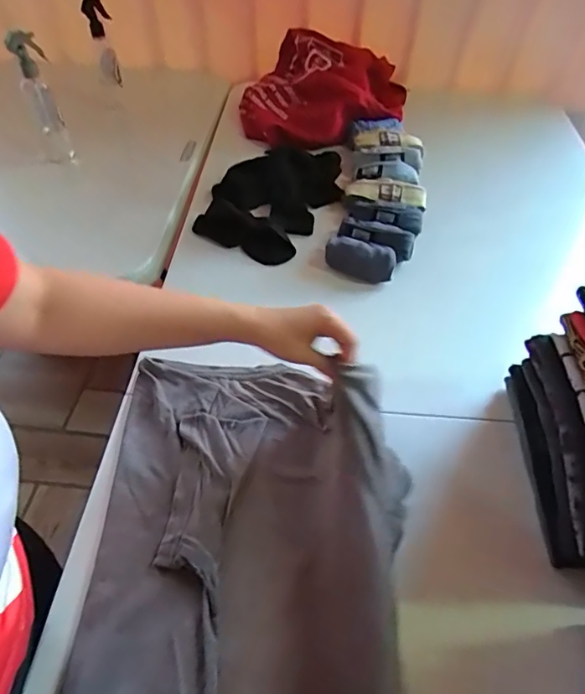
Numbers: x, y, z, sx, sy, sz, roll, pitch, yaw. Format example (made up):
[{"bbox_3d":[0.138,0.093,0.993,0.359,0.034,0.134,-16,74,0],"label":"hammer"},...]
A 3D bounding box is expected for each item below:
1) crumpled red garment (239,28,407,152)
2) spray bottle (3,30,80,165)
[{"bbox_3d":[0.059,-0.511,1.007,0.311,0.119,0.310,10,50,7],"label":"crumpled red garment"},{"bbox_3d":[-0.428,-0.423,0.865,0.047,0.205,0.046,-26,55,-22],"label":"spray bottle"}]

